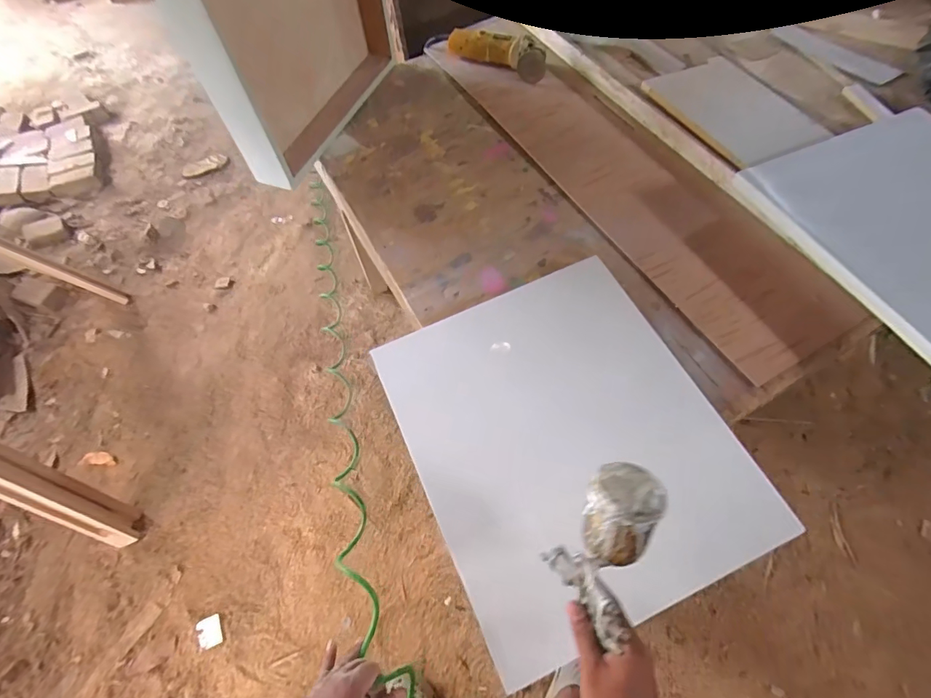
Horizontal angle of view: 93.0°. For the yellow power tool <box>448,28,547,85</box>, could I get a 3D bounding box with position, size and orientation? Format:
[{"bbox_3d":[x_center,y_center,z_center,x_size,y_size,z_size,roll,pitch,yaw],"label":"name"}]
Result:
[{"bbox_3d":[0.083,-0.775,1.155,0.278,0.067,0.065,28,68,16],"label":"yellow power tool"}]

